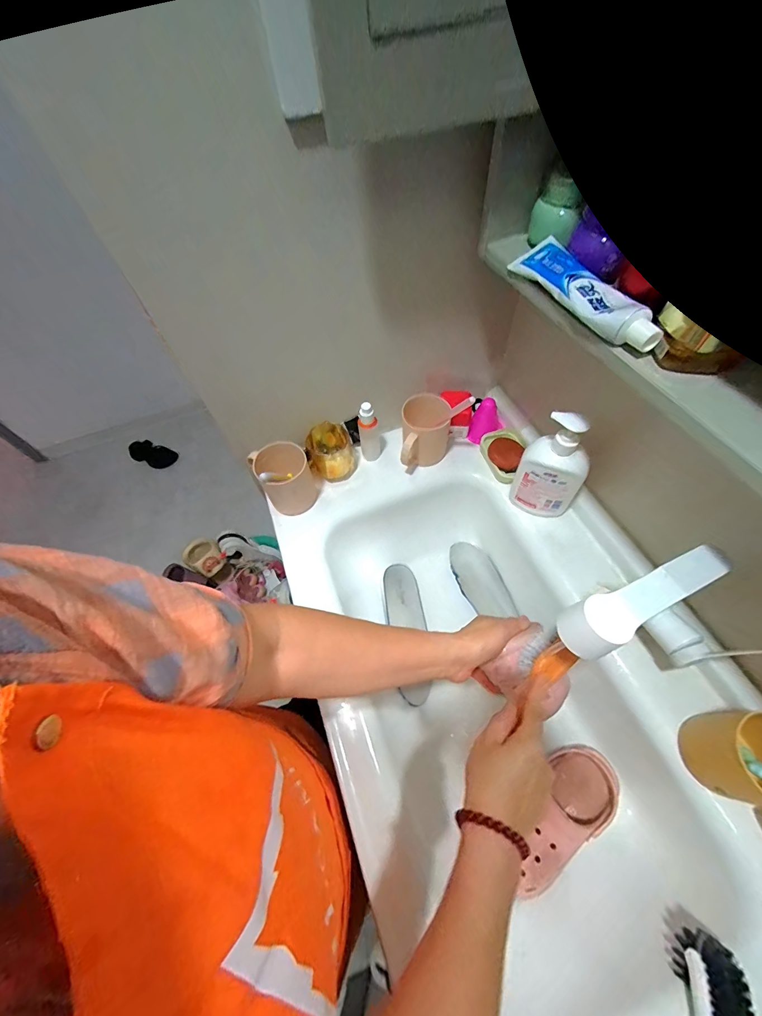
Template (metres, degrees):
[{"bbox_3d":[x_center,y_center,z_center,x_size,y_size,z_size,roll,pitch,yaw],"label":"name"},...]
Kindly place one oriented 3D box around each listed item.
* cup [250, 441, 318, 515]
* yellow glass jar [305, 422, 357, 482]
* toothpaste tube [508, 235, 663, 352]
[{"bbox_3d":[-0.162,-0.056,0.619,0.086,0.115,0.095,-29,61,-13],"label":"cup"},{"bbox_3d":[-0.092,-0.101,0.683,0.091,0.088,0.086,-2,58,3],"label":"yellow glass jar"},{"bbox_3d":[0.201,-0.220,0.362,0.056,0.027,0.198,-20,59,-8],"label":"toothpaste tube"}]

